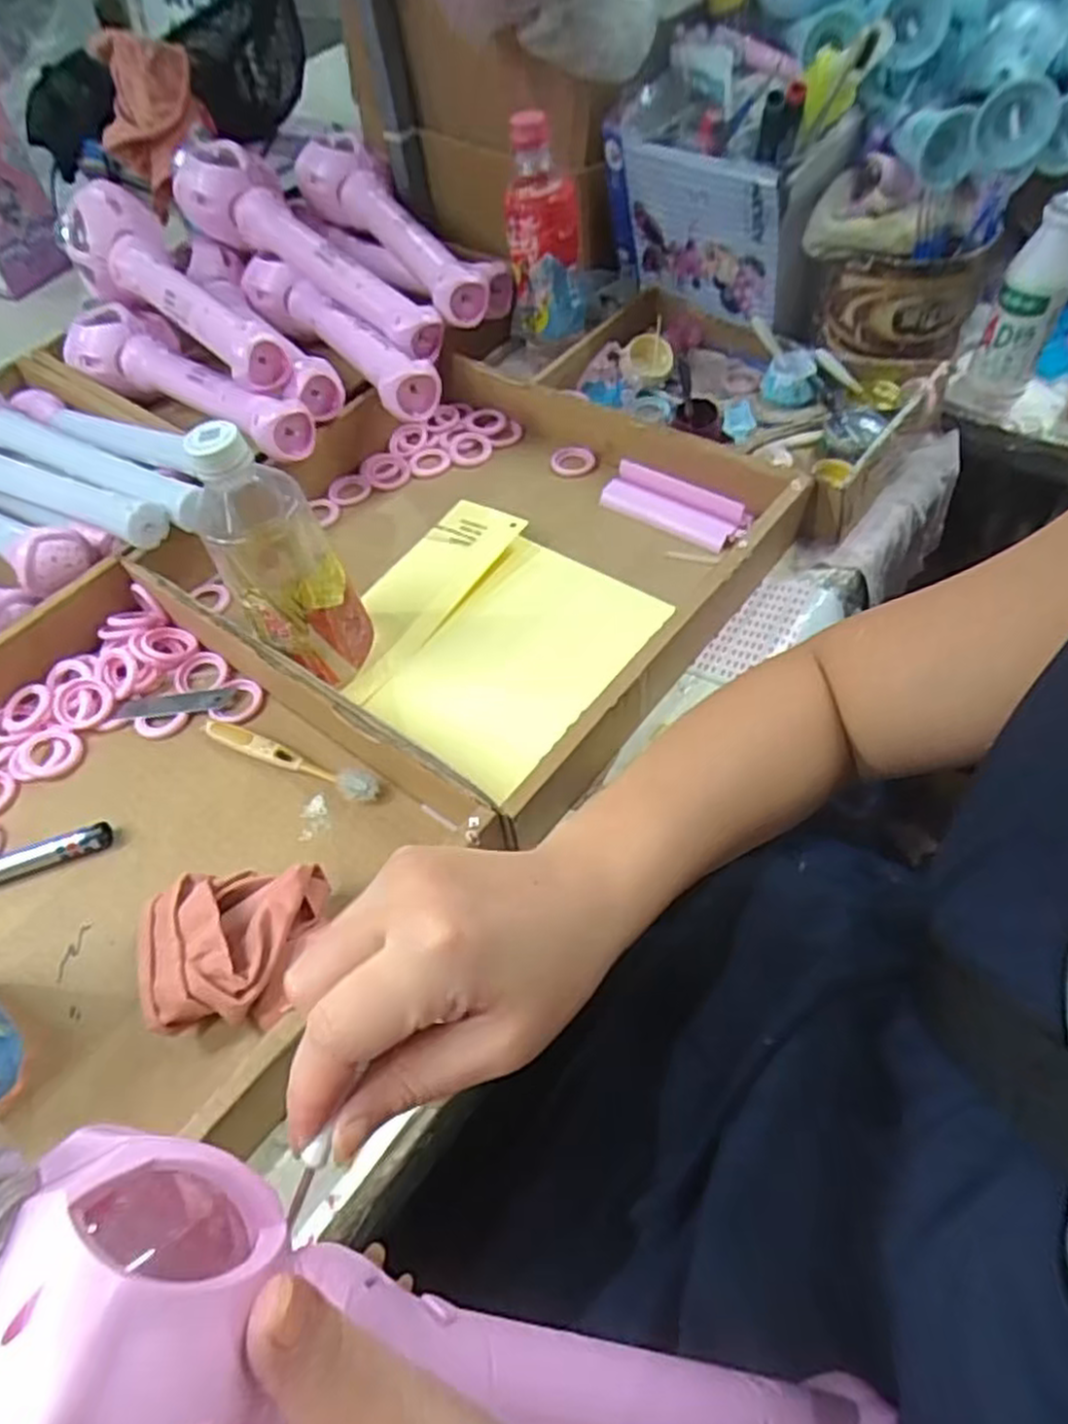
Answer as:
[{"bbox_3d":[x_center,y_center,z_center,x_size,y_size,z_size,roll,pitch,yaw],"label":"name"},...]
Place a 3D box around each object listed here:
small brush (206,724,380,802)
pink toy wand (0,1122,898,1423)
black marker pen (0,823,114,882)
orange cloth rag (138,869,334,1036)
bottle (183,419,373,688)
[{"bbox_3d":[-0.157,0.029,0.501,0.134,0.009,0.020,20,58,19],"label":"small brush"},{"bbox_3d":[-0.013,0.199,0.234,0.346,0.058,0.075,32,51,-26],"label":"pink toy wand"},{"bbox_3d":[-0.330,0.097,0.475,0.136,0.013,0.017,-18,54,-8],"label":"black marker pen"},{"bbox_3d":[-0.158,0.124,0.414,0.108,0.045,0.083,-4,54,2],"label":"orange cloth rag"},{"bbox_3d":[-0.159,-0.097,0.488,0.067,0.180,0.077,-24,56,-12],"label":"bottle"}]

